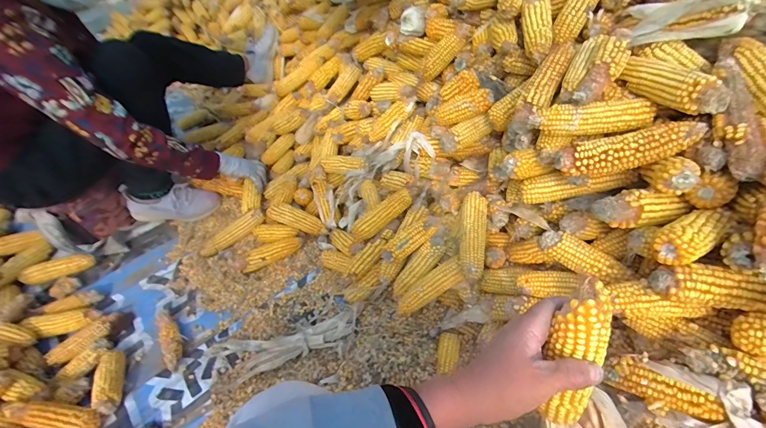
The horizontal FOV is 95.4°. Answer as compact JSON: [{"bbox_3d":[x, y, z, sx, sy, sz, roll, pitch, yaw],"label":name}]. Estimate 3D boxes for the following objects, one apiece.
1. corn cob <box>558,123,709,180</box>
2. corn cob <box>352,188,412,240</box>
[{"bbox_3d":[0.337,-0.090,0.481,0.179,0.041,0.041,-13,45,17],"label":"corn cob"},{"bbox_3d":[-0.003,0.000,0.808,0.159,0.041,0.049,-38,48,10],"label":"corn cob"}]

